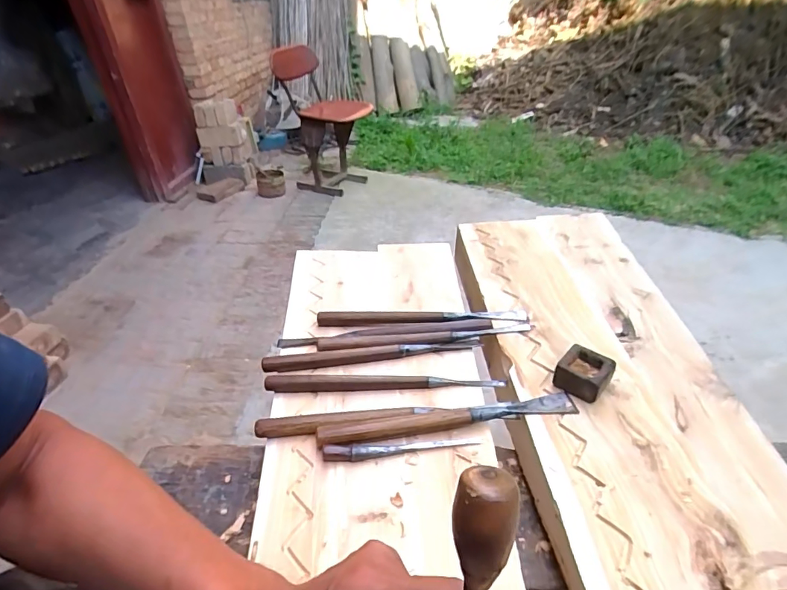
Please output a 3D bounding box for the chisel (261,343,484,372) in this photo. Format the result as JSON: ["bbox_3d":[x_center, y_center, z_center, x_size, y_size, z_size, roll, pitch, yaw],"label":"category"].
[{"bbox_3d":[-0.022,0.067,0.507,0.249,0.022,0.016,-8,35,-6],"label":"chisel"}]

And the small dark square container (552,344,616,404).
[{"bbox_3d":[0.198,0.083,0.457,0.047,0.031,0.050,23,43,33],"label":"small dark square container"}]

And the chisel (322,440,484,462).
[{"bbox_3d":[0.010,0.138,0.399,0.146,0.014,0.012,-6,35,-3],"label":"chisel"}]

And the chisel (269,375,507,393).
[{"bbox_3d":[-0.007,0.093,0.470,0.256,0.015,0.019,-2,35,2],"label":"chisel"}]

